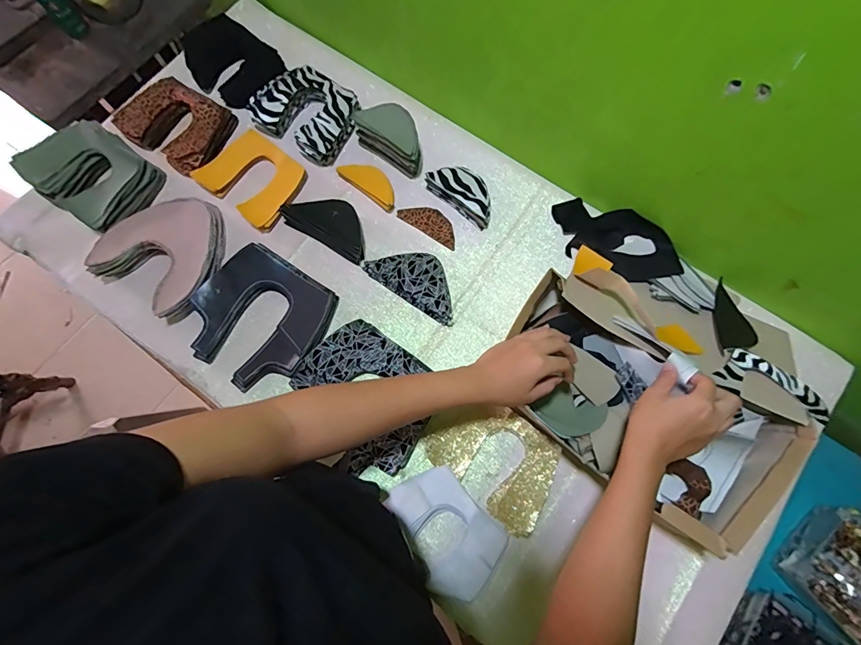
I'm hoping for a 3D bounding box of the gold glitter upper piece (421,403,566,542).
[{"bbox_3d":[0.089,0.180,0.546,0.176,0.027,0.122,39,78,9],"label":"gold glitter upper piece"}]

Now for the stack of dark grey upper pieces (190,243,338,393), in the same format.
[{"bbox_3d":[-0.250,-0.004,0.600,0.185,0.041,0.183,33,77,8],"label":"stack of dark grey upper pieces"}]

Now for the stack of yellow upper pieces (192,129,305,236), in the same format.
[{"bbox_3d":[-0.283,-0.234,0.655,0.162,0.031,0.123,38,78,9],"label":"stack of yellow upper pieces"}]

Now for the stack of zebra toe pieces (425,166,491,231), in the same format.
[{"bbox_3d":[0.053,-0.206,0.642,0.116,0.047,0.051,37,78,9],"label":"stack of zebra toe pieces"}]

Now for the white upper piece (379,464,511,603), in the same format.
[{"bbox_3d":[0.019,0.269,0.525,0.107,0.021,0.157,-42,79,-11],"label":"white upper piece"}]

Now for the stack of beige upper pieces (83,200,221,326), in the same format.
[{"bbox_3d":[-0.393,-0.109,0.617,0.167,0.043,0.174,33,77,8],"label":"stack of beige upper pieces"}]

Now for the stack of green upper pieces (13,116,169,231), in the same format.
[{"bbox_3d":[-0.521,-0.229,0.637,0.165,0.064,0.140,37,78,9],"label":"stack of green upper pieces"}]

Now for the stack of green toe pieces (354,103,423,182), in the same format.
[{"bbox_3d":[-0.061,-0.298,0.649,0.123,0.070,0.053,39,78,9],"label":"stack of green toe pieces"}]

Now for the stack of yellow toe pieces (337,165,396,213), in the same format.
[{"bbox_3d":[-0.094,-0.227,0.659,0.108,0.016,0.050,38,78,9],"label":"stack of yellow toe pieces"}]

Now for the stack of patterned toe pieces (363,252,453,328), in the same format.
[{"bbox_3d":[-0.018,-0.065,0.619,0.152,0.022,0.076,35,77,8],"label":"stack of patterned toe pieces"}]

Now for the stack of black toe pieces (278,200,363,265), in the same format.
[{"bbox_3d":[-0.155,-0.155,0.644,0.142,0.031,0.071,30,77,7],"label":"stack of black toe pieces"}]

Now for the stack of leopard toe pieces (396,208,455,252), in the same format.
[{"bbox_3d":[0.002,-0.161,0.654,0.105,0.006,0.047,32,77,8],"label":"stack of leopard toe pieces"}]

